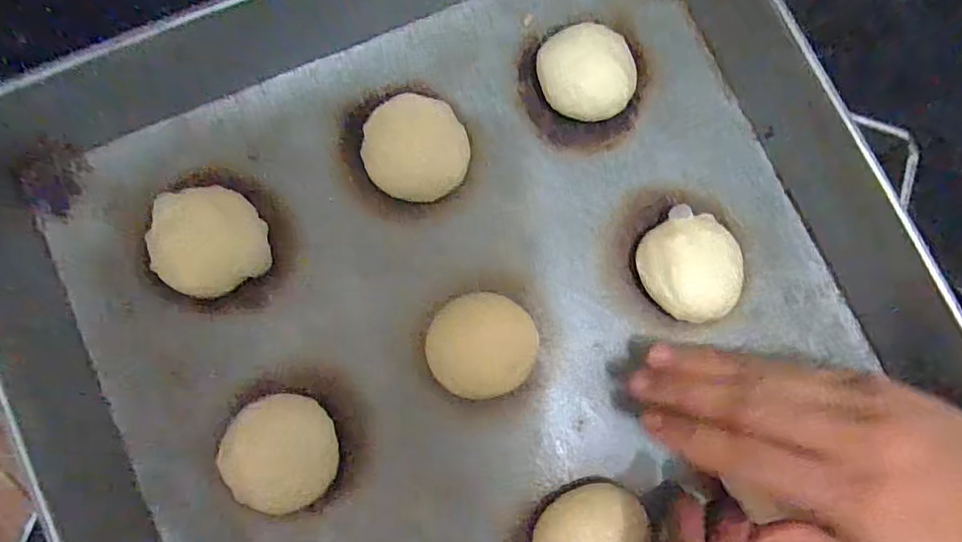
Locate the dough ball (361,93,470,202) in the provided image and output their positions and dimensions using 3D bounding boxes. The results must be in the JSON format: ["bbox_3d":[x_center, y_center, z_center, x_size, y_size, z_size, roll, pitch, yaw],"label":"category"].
[{"bbox_3d":[-0.036,-0.066,0.316,0.057,0.028,0.054,0,82,-2],"label":"dough ball"}]

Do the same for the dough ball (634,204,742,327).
[{"bbox_3d":[0.117,-0.002,0.317,0.052,0.030,0.059,-37,84,-6],"label":"dough ball"}]

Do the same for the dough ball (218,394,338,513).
[{"bbox_3d":[-0.104,0.095,0.292,0.053,0.022,0.057,0,82,-2],"label":"dough ball"}]

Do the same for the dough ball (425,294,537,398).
[{"bbox_3d":[0.001,0.041,0.314,0.058,0.020,0.054,0,82,-2],"label":"dough ball"}]

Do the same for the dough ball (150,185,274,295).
[{"bbox_3d":[-0.145,-0.016,0.301,0.054,0.019,0.055,0,82,-2],"label":"dough ball"}]

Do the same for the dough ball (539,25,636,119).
[{"bbox_3d":[0.062,-0.114,0.327,0.054,0.030,0.053,0,82,-2],"label":"dough ball"}]

